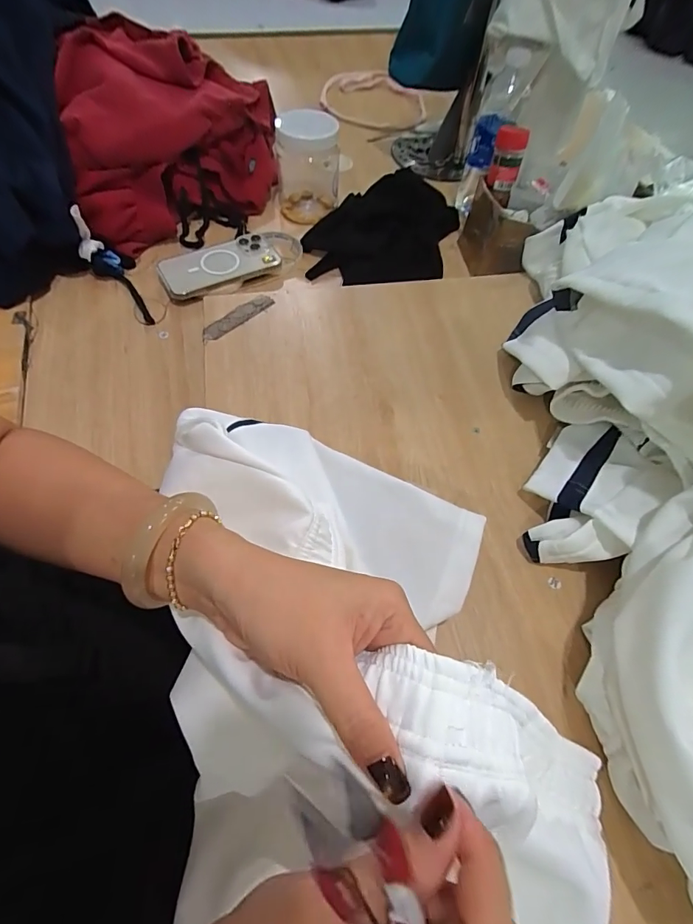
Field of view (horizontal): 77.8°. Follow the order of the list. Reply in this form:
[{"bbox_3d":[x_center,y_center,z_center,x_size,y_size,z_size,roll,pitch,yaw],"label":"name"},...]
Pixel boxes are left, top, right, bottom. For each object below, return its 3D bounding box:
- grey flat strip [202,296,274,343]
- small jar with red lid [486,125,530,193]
[{"bbox_3d":[-0.131,-0.177,0.523,0.096,0.005,0.027,-37,69,-22],"label":"grey flat strip"},{"bbox_3d":[0.220,-0.416,0.586,0.044,0.061,0.047,18,61,7],"label":"small jar with red lid"}]

